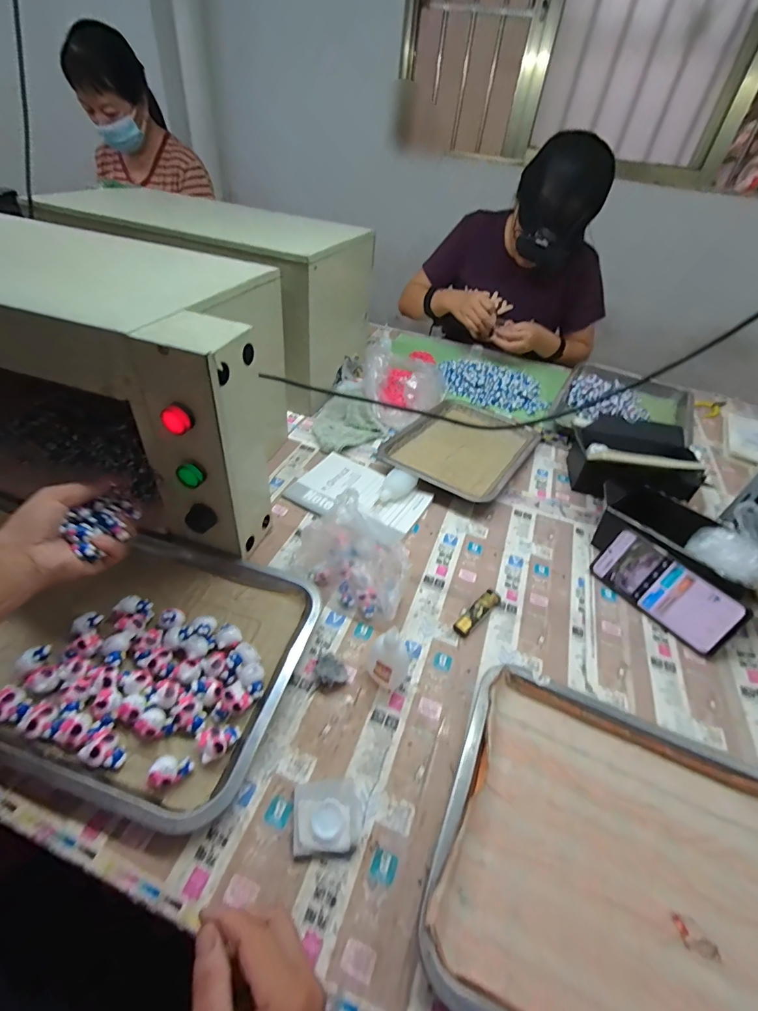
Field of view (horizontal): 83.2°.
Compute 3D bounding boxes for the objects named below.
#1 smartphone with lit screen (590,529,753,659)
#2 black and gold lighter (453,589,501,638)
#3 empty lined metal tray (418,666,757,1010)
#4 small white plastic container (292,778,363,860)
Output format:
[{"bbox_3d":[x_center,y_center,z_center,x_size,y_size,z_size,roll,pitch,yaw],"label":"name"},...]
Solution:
[{"bbox_3d":[0.366,0.108,0.549,0.163,0.077,0.007,44,19,33],"label":"smartphone with lit screen"},{"bbox_3d":[0.123,0.132,0.530,0.021,0.013,0.081,36,50,28],"label":"black and gold lighter"},{"bbox_3d":[0.212,0.299,0.346,0.311,0.036,0.262,19,46,16],"label":"empty lined metal tray"},{"bbox_3d":[-0.043,0.260,0.358,0.055,0.014,0.053,-1,43,-9],"label":"small white plastic container"}]

